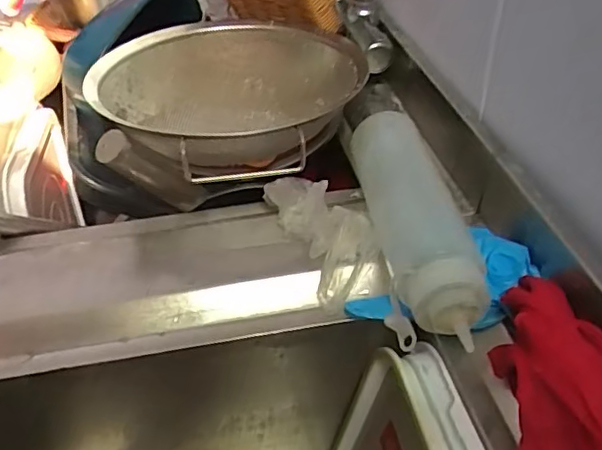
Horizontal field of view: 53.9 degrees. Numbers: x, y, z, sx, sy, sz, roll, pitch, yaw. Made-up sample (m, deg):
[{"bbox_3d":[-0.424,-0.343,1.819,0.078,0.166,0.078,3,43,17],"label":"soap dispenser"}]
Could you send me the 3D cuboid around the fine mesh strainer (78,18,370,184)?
[{"bbox_3d":[-0.085,-0.127,0.634,0.244,0.095,0.271,19,43,20],"label":"fine mesh strainer"}]

